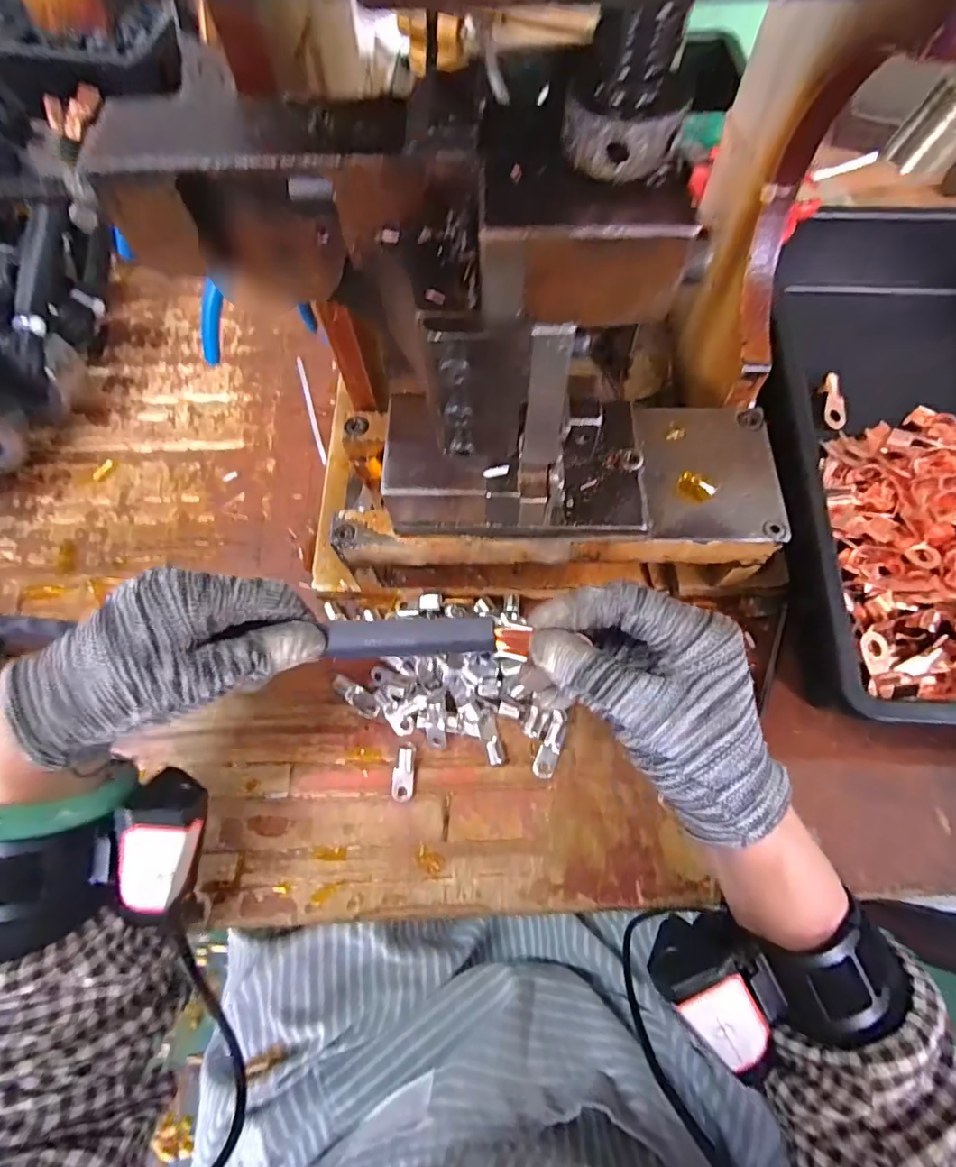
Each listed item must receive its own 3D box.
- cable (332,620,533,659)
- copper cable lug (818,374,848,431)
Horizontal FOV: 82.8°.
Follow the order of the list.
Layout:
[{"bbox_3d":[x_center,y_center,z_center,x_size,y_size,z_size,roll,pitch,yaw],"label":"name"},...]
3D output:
[{"bbox_3d":[-0.023,0.026,0.251,0.094,0.012,0.014,-2,69,9],"label":"cable"},{"bbox_3d":[0.260,-0.133,0.395,0.016,0.007,0.044,1,70,3],"label":"copper cable lug"}]

